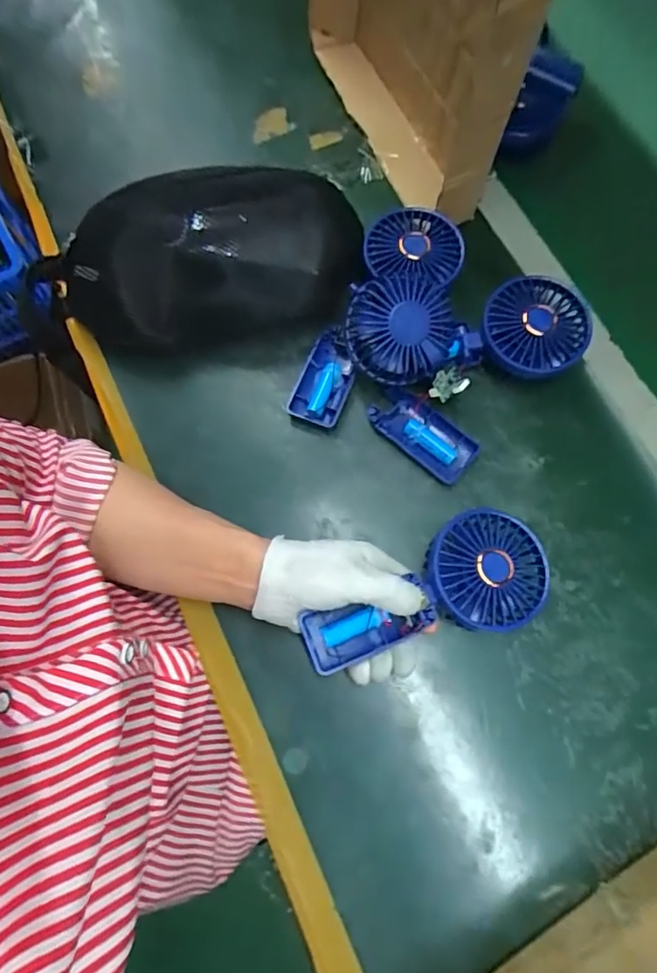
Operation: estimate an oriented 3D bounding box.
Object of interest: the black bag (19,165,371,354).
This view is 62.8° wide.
[{"bbox_3d":[-0.119,-0.186,0.466,0.289,0.090,0.129,-6,73,-1],"label":"black bag"}]

